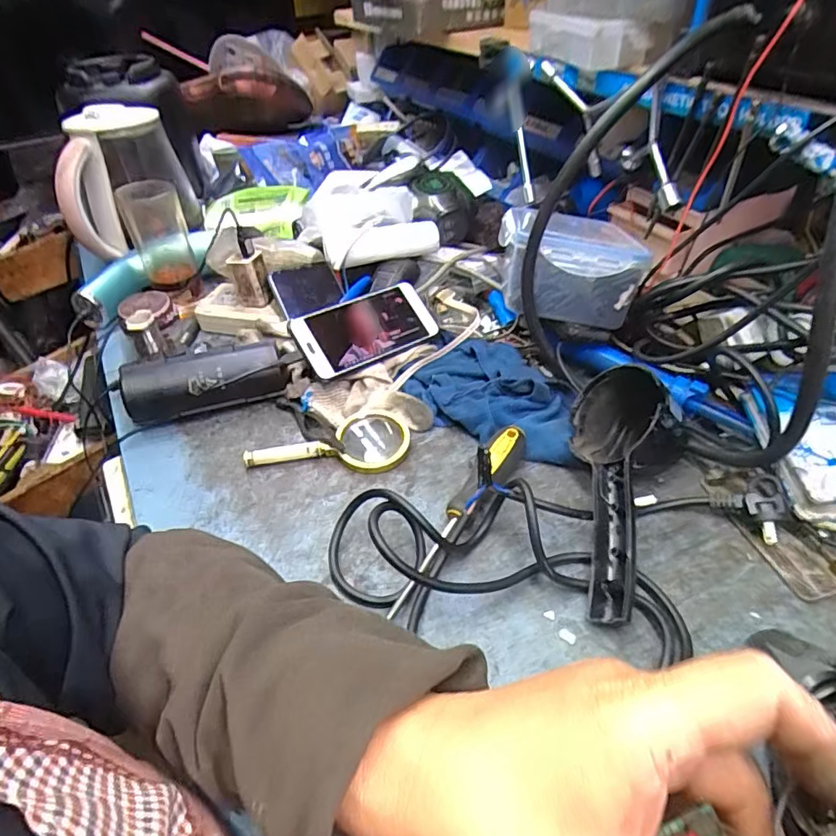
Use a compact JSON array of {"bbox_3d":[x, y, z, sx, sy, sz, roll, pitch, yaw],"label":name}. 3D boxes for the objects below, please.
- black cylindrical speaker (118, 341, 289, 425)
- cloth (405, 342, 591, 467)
[{"bbox_3d":[-0.212,-0.035,0.548,0.154,0.055,0.054,-14,44,-11],"label":"black cylindrical speaker"},{"bbox_3d":[0.082,-0.020,0.532,0.117,0.031,0.181,-32,50,-27],"label":"cloth"}]

